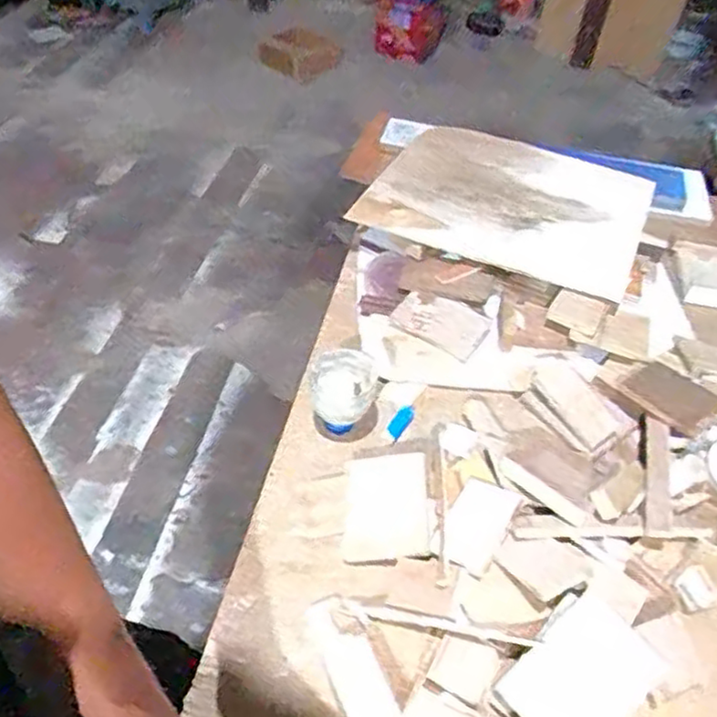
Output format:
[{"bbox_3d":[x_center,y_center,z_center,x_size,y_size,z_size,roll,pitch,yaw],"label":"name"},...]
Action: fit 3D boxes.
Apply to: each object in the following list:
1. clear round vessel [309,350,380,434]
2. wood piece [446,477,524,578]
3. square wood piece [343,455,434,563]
[{"bbox_3d":[-0.016,0.039,0.695,0.065,0.089,0.061,2,47,-2],"label":"clear round vessel"},{"bbox_3d":[0.105,0.152,0.622,0.055,0.018,0.087,17,48,32],"label":"wood piece"},{"bbox_3d":[0.027,0.140,0.657,0.081,0.008,0.101,-8,51,10],"label":"square wood piece"}]

